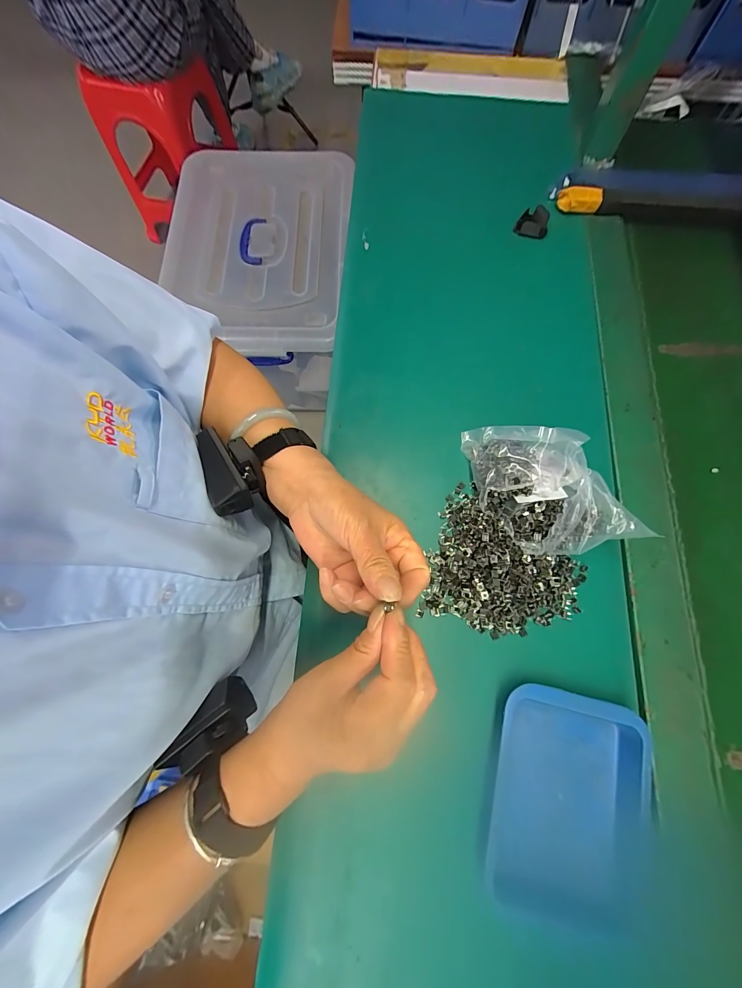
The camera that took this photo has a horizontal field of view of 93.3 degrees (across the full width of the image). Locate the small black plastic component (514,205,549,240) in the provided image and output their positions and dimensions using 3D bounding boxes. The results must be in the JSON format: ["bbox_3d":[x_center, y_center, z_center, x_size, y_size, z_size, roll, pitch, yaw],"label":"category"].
[{"bbox_3d":[0.208,-0.348,0.445,0.039,0.012,0.039,20,74,6],"label":"small black plastic component"}]

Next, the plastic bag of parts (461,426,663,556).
[{"bbox_3d":[0.154,-0.010,0.316,0.091,0.066,0.166,-32,75,-10],"label":"plastic bag of parts"}]

